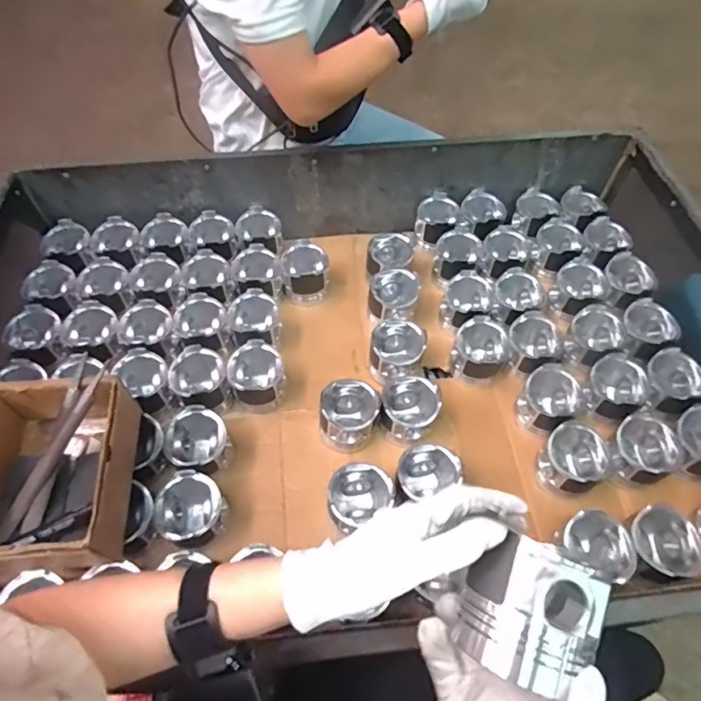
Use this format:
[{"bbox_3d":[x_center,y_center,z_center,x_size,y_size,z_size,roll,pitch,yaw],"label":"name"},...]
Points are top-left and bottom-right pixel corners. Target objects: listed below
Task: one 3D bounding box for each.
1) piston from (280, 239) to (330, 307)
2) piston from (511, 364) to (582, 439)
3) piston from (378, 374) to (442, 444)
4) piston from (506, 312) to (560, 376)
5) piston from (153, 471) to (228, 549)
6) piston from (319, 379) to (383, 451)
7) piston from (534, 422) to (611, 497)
[{"bbox_3d":[-0.079,-0.135,0.866,0.075,0.086,0.076,0,58,0],"label":"piston"},{"bbox_3d":[0.295,0.079,0.731,0.092,0.078,0.081,-36,64,-20],"label":"piston"},{"bbox_3d":[0.087,0.089,0.722,0.081,0.088,0.085,0,58,0],"label":"piston"},{"bbox_3d":[0.289,0.000,0.782,0.075,0.092,0.082,0,58,0],"label":"piston"},{"bbox_3d":[-0.206,0.211,0.633,0.079,0.071,0.081,0,58,0],"label":"piston"},{"bbox_3d":[-0.001,0.094,0.713,0.082,0.079,0.087,0,58,0],"label":"piston"},{"bbox_3d":[0.311,0.153,0.675,0.085,0.085,0.082,0,58,0],"label":"piston"}]

